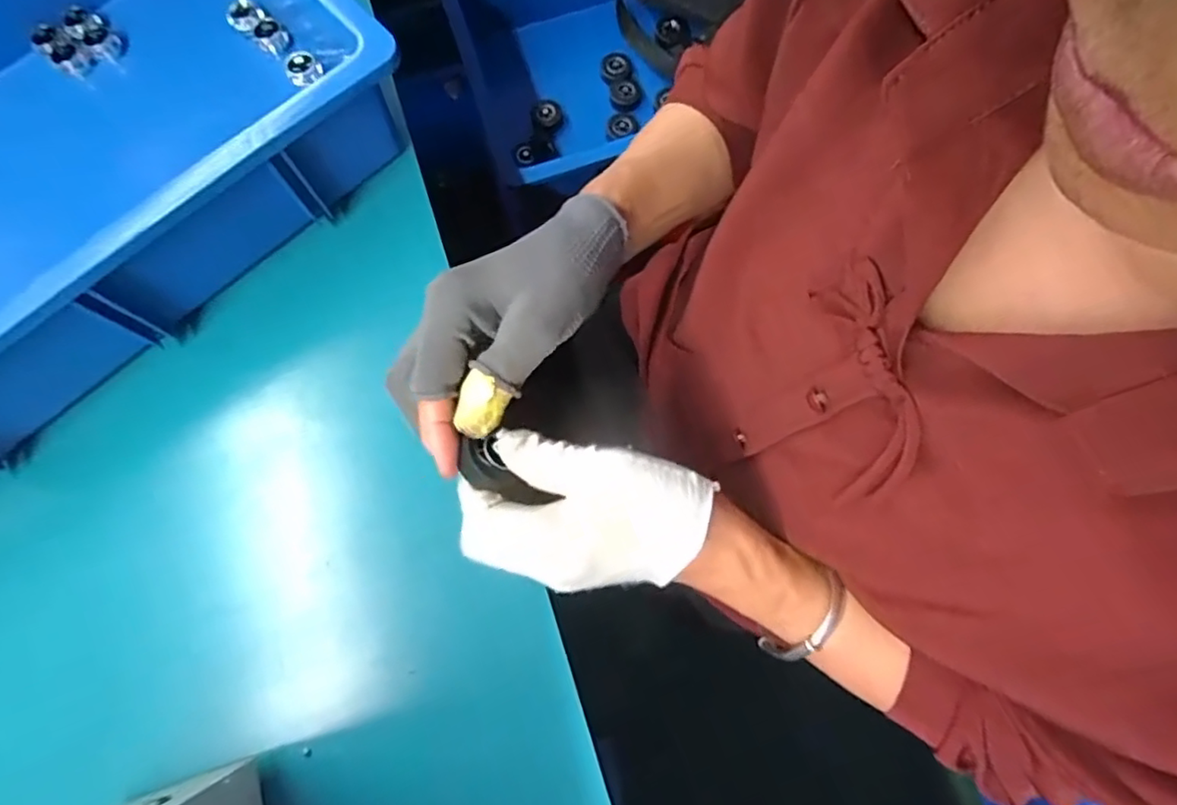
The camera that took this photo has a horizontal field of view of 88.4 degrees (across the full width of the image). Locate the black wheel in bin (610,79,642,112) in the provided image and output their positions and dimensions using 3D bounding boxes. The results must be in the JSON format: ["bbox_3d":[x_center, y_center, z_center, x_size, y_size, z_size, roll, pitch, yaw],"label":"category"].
[{"bbox_3d":[0.045,-0.369,0.728,0.036,0.013,0.042,3,74,2],"label":"black wheel in bin"}]

